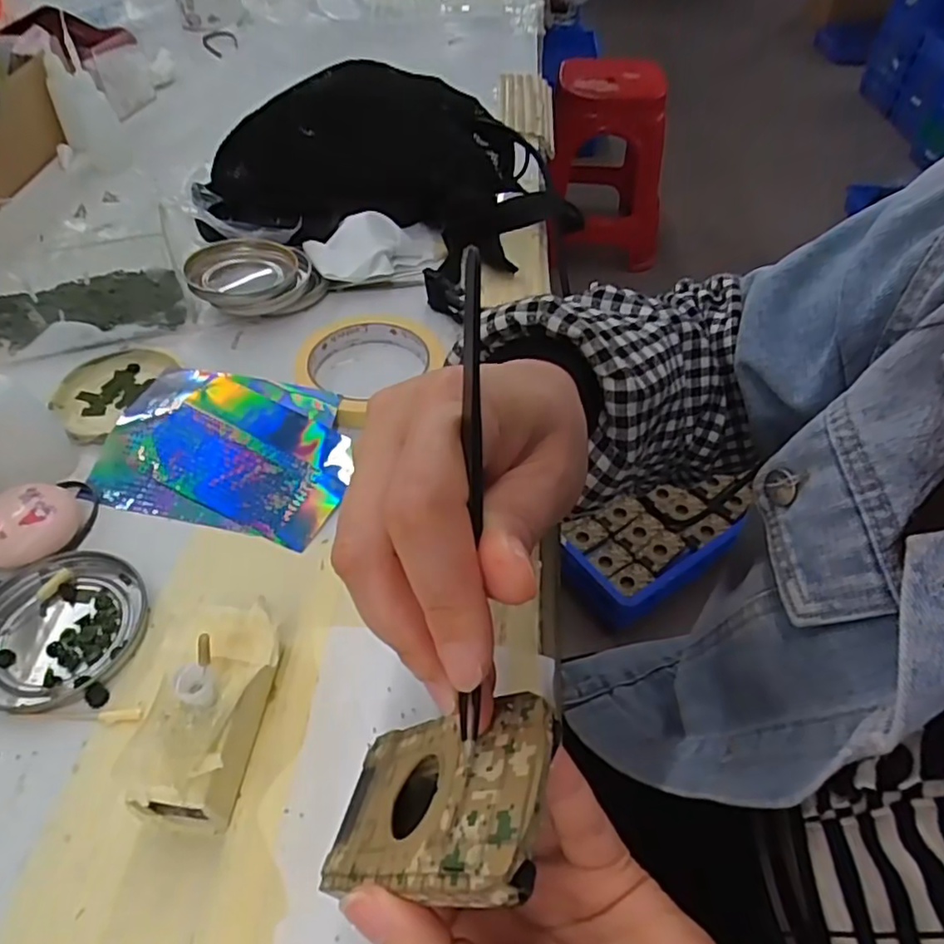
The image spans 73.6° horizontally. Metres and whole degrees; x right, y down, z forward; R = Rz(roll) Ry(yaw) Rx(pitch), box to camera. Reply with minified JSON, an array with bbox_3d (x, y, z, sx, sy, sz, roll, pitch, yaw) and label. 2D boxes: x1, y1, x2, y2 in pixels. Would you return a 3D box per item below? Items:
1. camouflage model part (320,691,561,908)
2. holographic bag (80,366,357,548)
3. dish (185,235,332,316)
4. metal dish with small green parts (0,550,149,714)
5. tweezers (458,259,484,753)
[{"bbox_3d":[-0.012,0.094,0.184,0.007,0.096,0.049,35,49,-18],"label":"camouflage model part"},{"bbox_3d":[-0.144,-0.017,0.372,0.147,0.016,0.102,9,50,9],"label":"holographic bag"},{"bbox_3d":[-0.162,-0.145,0.471,0.089,0.029,0.084,-1,49,1],"label":"dish"},{"bbox_3d":[-0.199,0.074,0.299,0.078,0.009,0.075,-1,49,1],"label":"metal dish with small green parts"},{"bbox_3d":[0.000,0.004,0.153,0.005,0.009,0.117,0,87,1],"label":"tweezers"}]

